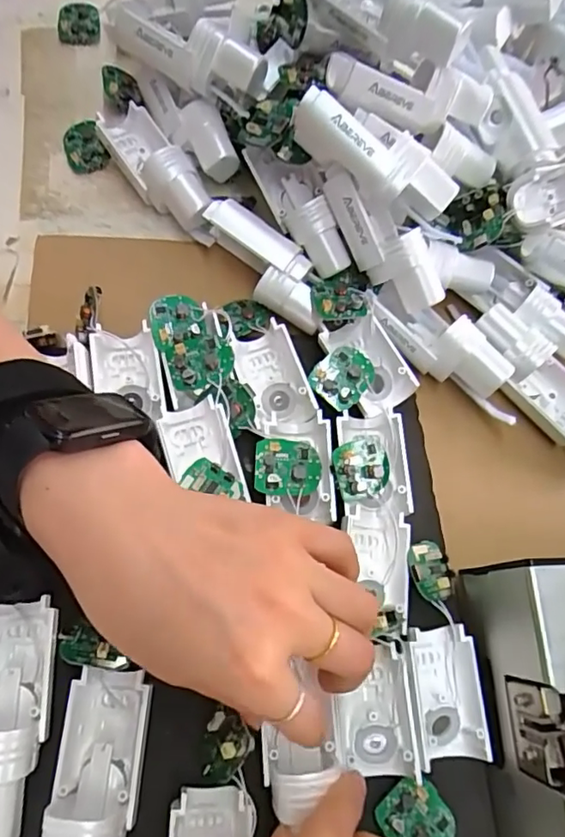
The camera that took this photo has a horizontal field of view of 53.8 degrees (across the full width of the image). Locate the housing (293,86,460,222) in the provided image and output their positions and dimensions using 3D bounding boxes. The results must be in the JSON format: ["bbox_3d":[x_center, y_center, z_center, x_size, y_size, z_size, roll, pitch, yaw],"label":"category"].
[{"bbox_3d":[0.049,-0.137,0.294,0.091,0.026,0.029,28,72,-7],"label":"housing"}]

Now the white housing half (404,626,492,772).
[{"bbox_3d":[0.077,0.129,0.262,0.033,0.017,0.057,-2,72,-8],"label":"white housing half"}]

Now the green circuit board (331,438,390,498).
[{"bbox_3d":[0.043,0.025,0.285,0.035,0.009,0.029,-5,88,-34],"label":"green circuit board"}]

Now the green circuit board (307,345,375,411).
[{"bbox_3d":[0.032,-0.023,0.302,0.030,0.006,0.033,40,77,14],"label":"green circuit board"}]

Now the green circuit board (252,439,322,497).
[{"bbox_3d":[0.003,0.025,0.280,0.033,0.006,0.028,7,74,-9],"label":"green circuit board"}]

